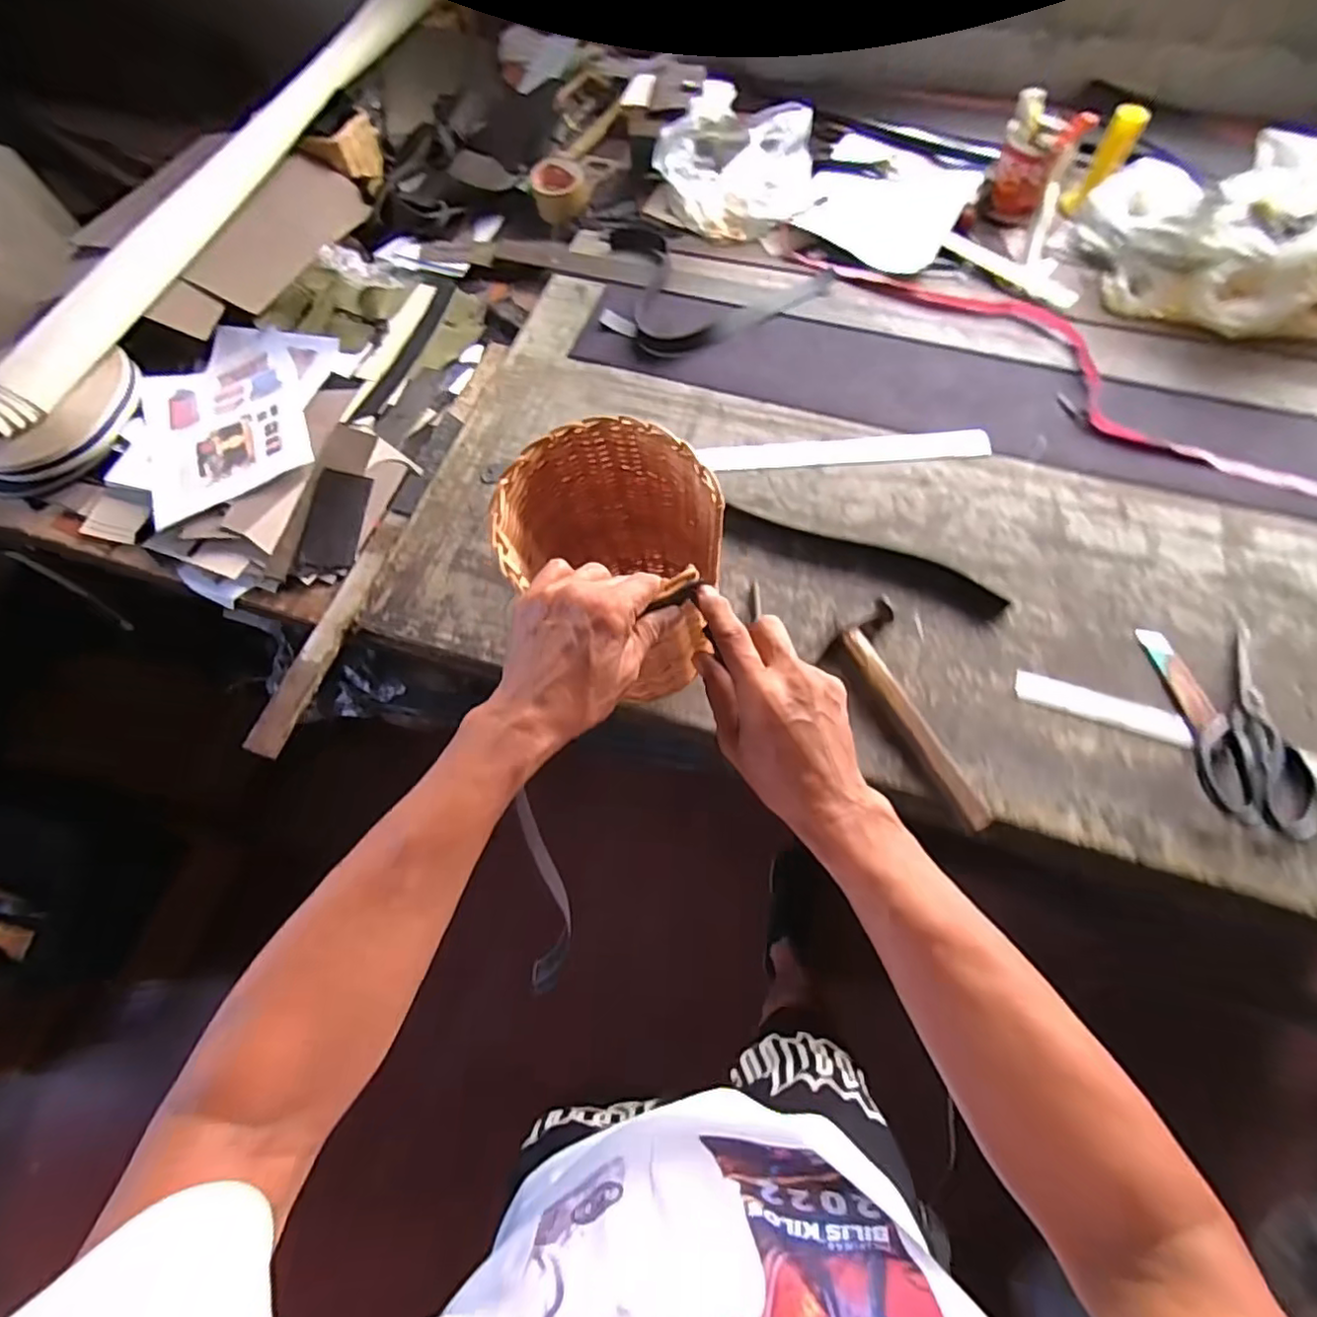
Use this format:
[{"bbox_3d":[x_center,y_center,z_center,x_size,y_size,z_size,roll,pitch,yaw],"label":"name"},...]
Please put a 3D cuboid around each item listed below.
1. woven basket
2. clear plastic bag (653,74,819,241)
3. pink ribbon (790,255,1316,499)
[{"bbox_3d":[-0.031,-0.074,0.514,0.149,0.211,0.152,-6,65,0],"label":"woven basket"},{"bbox_3d":[0.122,-0.751,0.956,0.211,0.111,0.210,27,70,14],"label":"clear plastic bag"},{"bbox_3d":[0.642,-0.306,0.776,1.035,0.012,0.161,33,72,17],"label":"pink ribbon"}]

